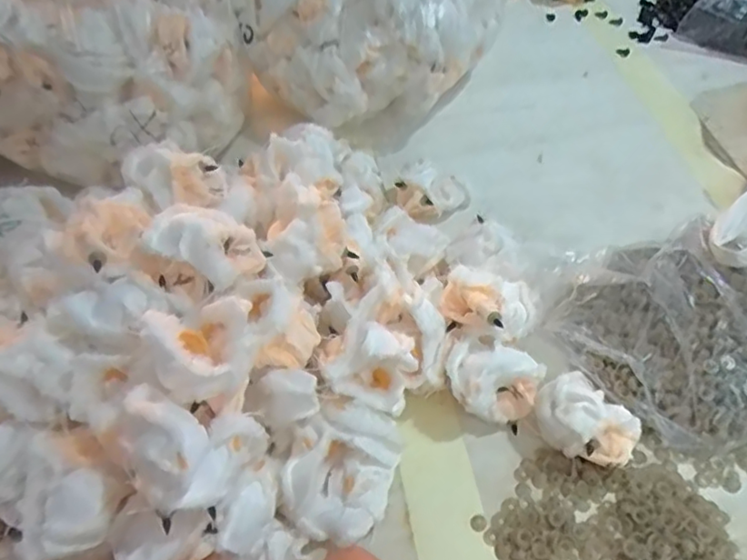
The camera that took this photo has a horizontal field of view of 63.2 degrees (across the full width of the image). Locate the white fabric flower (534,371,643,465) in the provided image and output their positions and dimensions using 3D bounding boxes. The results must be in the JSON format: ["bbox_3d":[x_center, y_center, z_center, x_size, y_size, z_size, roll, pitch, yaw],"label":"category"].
[{"bbox_3d":[0.125,0.087,0.363,0.045,0.035,0.057,-32,57,-21],"label":"white fabric flower"}]

